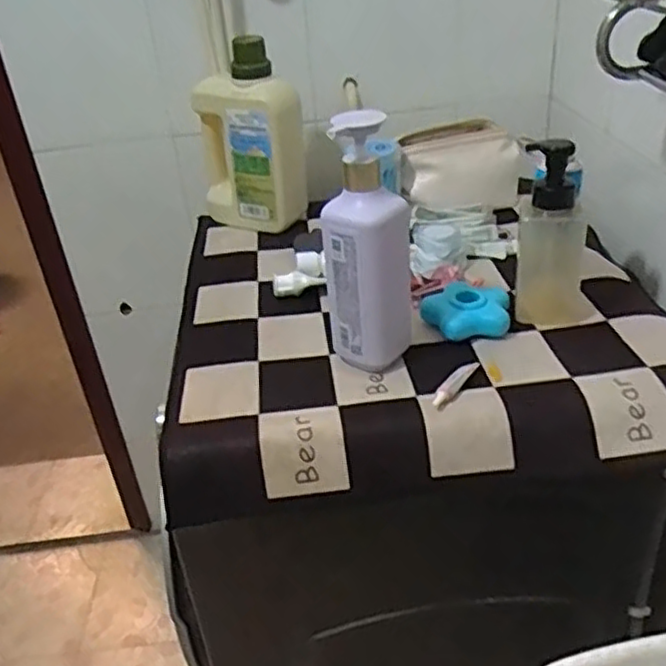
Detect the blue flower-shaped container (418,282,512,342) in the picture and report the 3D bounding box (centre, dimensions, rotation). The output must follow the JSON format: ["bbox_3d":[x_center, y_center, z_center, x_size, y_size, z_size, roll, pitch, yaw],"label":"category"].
[{"bbox_3d":[0.156,-0.031,0.806,0.103,0.033,0.094,-1,33,7],"label":"blue flower-shaped container"}]

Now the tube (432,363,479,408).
[{"bbox_3d":[0.125,0.054,0.705,0.016,0.017,0.072,20,40,33],"label":"tube"}]

